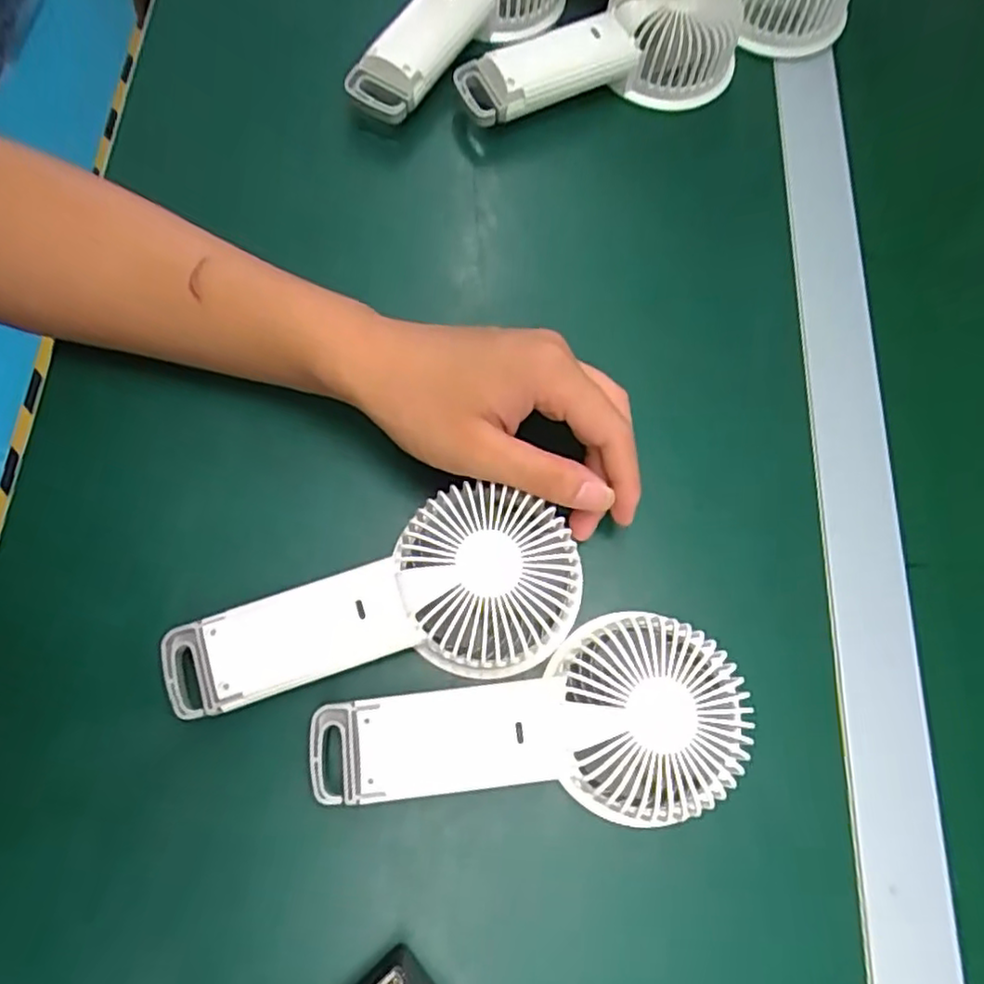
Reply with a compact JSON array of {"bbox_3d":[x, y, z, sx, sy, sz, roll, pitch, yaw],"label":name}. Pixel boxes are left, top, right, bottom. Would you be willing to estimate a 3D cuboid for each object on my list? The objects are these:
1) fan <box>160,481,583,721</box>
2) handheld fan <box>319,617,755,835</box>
[{"bbox_3d":[-0.050,0.053,0.294,0.176,0.043,0.074,-15,68,-5],"label":"fan"},{"bbox_3d":[0.015,0.097,0.281,0.175,0.030,0.076,-1,72,-3],"label":"handheld fan"}]

